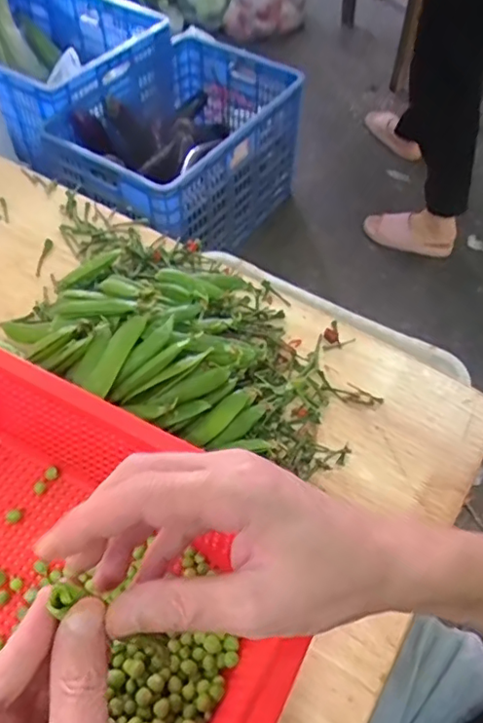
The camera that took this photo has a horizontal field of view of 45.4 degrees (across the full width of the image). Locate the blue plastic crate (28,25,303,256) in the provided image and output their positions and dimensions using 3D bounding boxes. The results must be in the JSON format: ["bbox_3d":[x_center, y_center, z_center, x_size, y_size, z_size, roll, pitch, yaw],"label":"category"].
[{"bbox_3d":[-0.160,-0.584,1.592,0.449,0.342,0.627,30,59,19],"label":"blue plastic crate"}]

